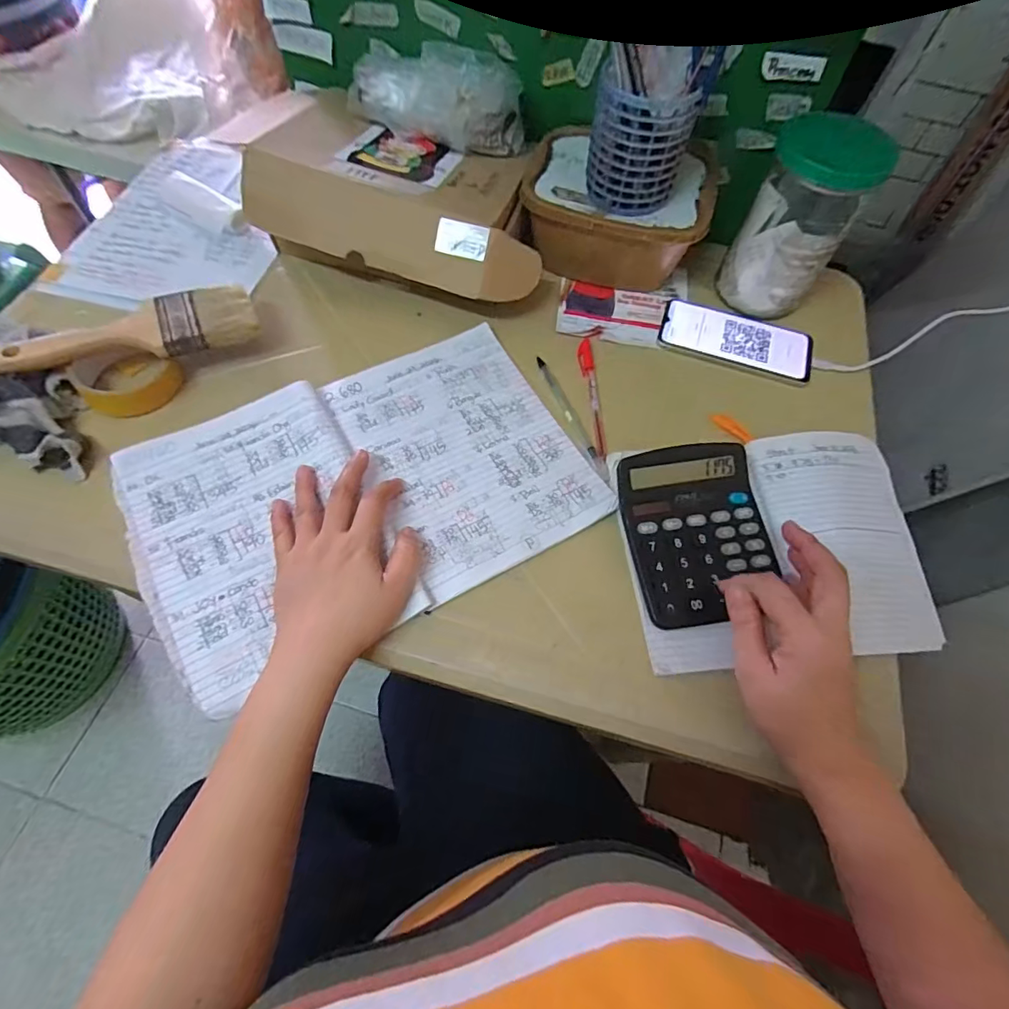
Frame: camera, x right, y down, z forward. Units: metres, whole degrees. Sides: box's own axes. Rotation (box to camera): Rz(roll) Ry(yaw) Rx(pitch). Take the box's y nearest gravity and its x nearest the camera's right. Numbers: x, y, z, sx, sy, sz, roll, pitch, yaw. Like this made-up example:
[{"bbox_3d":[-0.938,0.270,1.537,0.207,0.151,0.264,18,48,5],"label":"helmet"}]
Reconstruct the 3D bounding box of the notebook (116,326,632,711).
[{"bbox_3d":[-0.119,-0.019,0.445,0.368,0.019,0.245,-25,66,-16],"label":"notebook"}]

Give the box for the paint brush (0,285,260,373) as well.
[{"bbox_3d":[-0.344,-0.165,0.468,0.217,0.022,0.070,-14,65,-11],"label":"paint brush"}]

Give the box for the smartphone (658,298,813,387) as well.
[{"bbox_3d":[0.250,-0.180,0.551,0.158,0.013,0.075,19,62,7],"label":"smartphone"}]

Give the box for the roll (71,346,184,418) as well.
[{"bbox_3d":[-0.353,-0.117,0.474,0.070,0.028,0.071,2,62,-3],"label":"roll"}]

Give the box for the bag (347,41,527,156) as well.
[{"bbox_3d":[-0.077,-0.423,0.527,0.186,0.085,0.071,14,63,3],"label":"bag"}]

